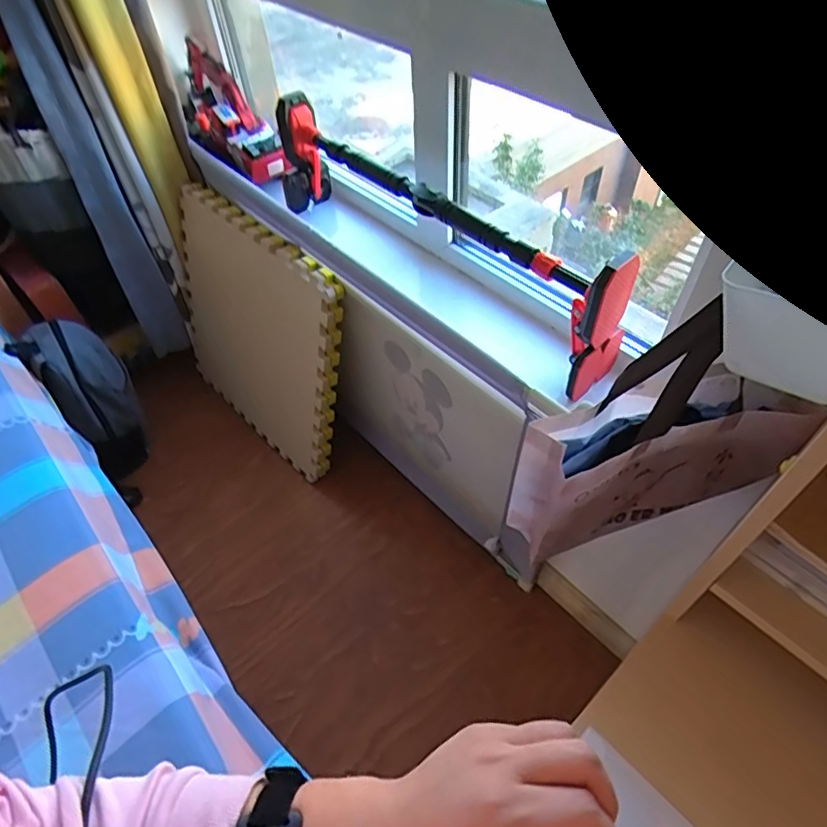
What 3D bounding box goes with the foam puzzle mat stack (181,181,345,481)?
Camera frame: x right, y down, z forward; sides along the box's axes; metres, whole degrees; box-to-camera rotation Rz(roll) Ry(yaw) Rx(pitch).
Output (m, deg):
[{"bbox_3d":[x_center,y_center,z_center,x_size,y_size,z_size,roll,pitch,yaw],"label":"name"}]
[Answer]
[{"bbox_3d":[-0.418,-0.202,1.518,0.612,0.635,0.061,38,47,28],"label":"foam puzzle mat stack"}]

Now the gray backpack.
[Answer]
[{"bbox_3d":[-0.827,-0.034,1.498,0.191,0.430,0.203,28,58,23],"label":"gray backpack"}]

